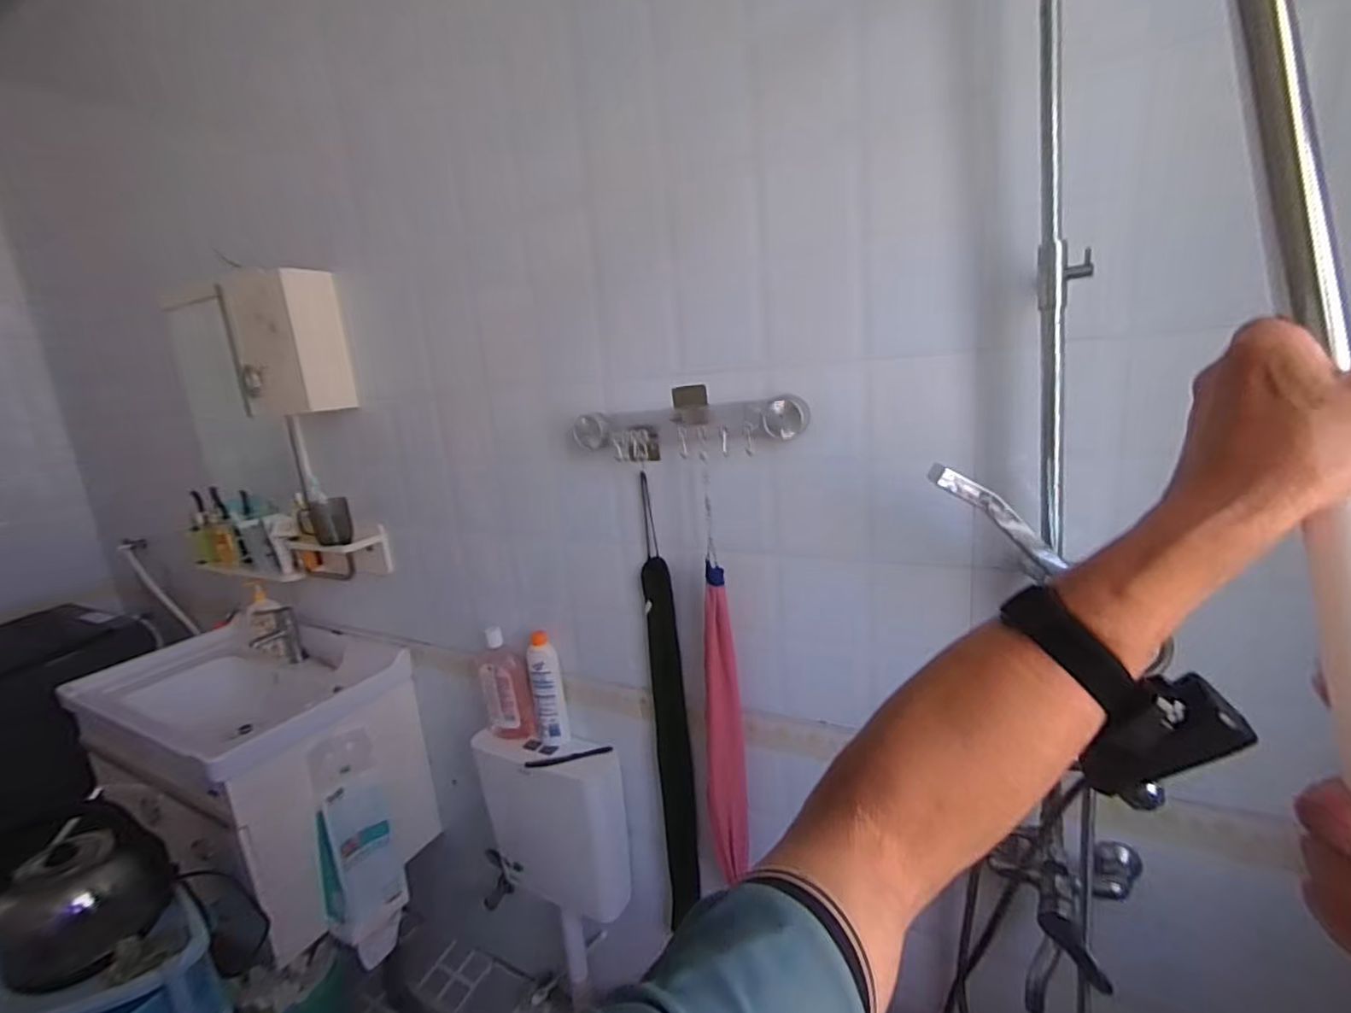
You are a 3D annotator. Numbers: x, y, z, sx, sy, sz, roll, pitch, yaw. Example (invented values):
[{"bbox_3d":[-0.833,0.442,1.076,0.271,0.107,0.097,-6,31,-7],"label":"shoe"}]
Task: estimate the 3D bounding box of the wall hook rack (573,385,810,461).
[{"bbox_3d":[0.012,-0.129,1.003,0.410,0.099,0.049,2,15,27],"label":"wall hook rack"}]

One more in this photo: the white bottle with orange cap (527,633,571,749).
[{"bbox_3d":[-0.269,0.387,1.287,0.059,0.228,0.065,-13,16,-28],"label":"white bottle with orange cap"}]

